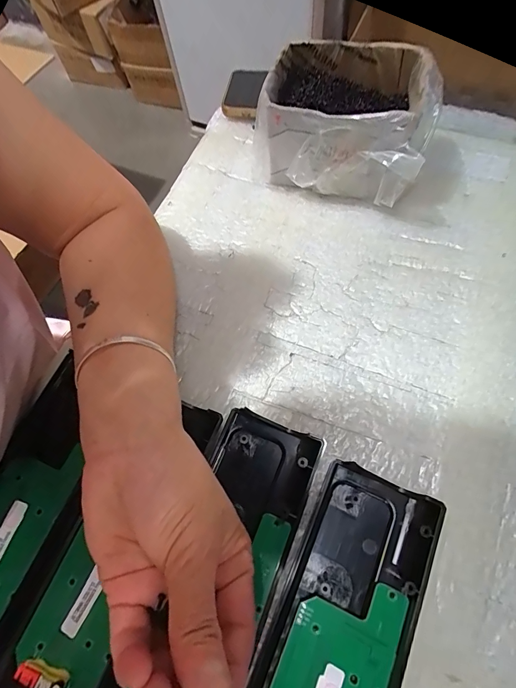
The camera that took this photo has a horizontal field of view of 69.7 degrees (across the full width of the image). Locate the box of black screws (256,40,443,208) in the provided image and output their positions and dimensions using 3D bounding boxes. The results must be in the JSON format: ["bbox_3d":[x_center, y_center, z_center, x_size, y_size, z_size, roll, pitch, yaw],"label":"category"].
[{"bbox_3d":[0.078,-0.194,0.324,0.140,0.077,0.108,22,70,14],"label":"box of black screws"}]

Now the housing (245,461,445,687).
[{"bbox_3d":[0.032,0.192,0.190,0.076,0.017,0.245,21,70,13],"label":"housing"}]

